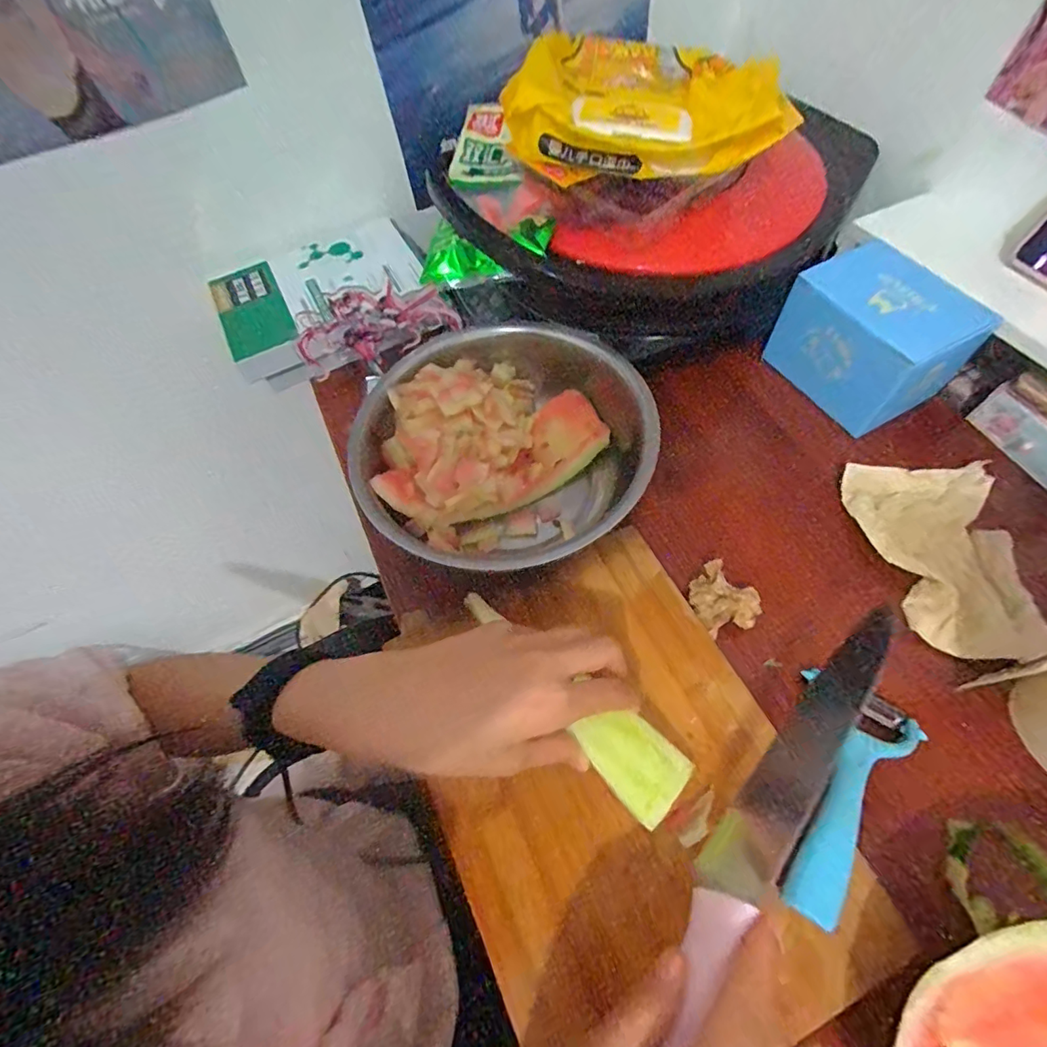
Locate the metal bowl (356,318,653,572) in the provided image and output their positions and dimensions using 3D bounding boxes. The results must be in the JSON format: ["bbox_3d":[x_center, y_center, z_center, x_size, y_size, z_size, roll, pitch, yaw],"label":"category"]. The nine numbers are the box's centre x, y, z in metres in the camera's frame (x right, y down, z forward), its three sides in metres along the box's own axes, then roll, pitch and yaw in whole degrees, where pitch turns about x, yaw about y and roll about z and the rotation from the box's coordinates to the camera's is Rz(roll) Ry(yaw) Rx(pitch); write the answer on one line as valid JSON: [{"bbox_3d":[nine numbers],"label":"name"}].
[{"bbox_3d":[-0.006,-0.066,0.417,0.231,0.087,0.180,-11,61,-2],"label":"metal bowl"}]

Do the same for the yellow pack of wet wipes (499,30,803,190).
[{"bbox_3d":[0.088,-0.328,0.397,0.204,0.045,0.140,-4,61,2],"label":"yellow pack of wet wipes"}]

